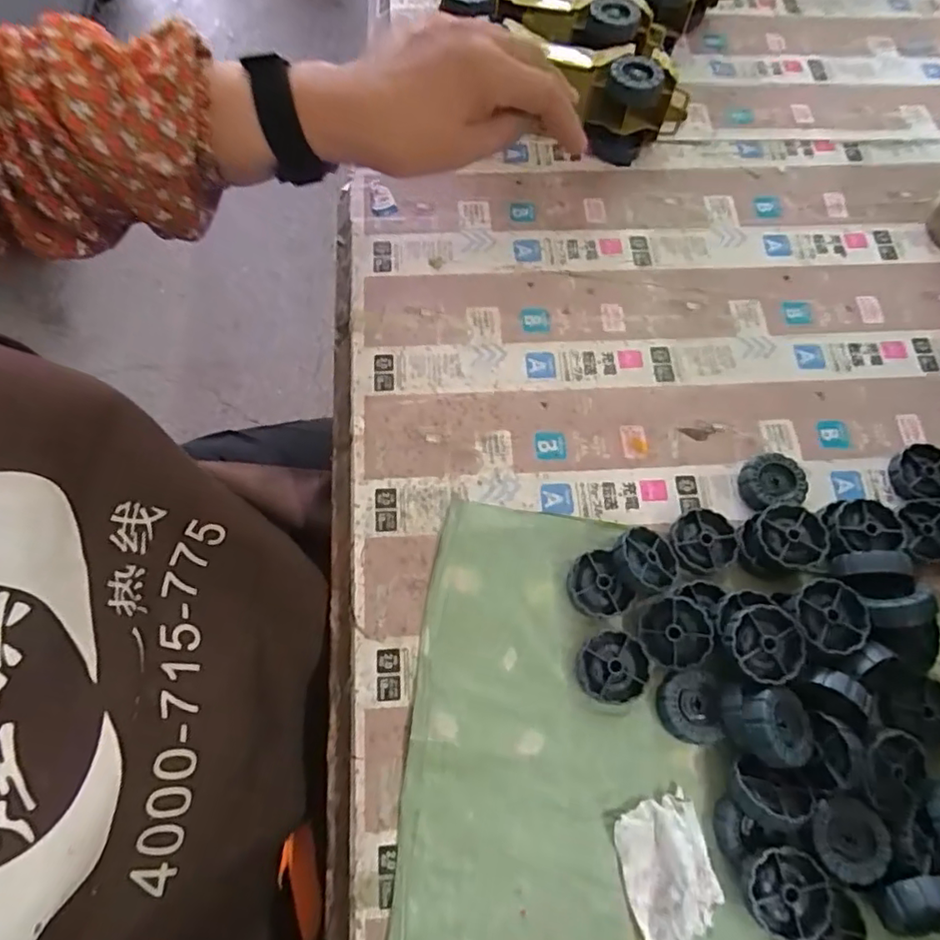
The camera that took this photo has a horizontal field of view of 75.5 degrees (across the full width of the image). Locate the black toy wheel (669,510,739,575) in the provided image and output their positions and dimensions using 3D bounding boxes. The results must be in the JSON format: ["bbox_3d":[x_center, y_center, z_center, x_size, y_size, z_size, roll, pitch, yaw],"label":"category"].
[{"bbox_3d":[0.141,0.044,0.368,0.041,0.011,0.038,1,68,-3],"label":"black toy wheel"}]

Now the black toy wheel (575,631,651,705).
[{"bbox_3d":[0.079,0.110,0.337,0.038,0.012,0.037,1,68,-3],"label":"black toy wheel"}]

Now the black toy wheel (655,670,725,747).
[{"bbox_3d":[0.119,0.128,0.330,0.032,0.015,0.036,8,68,0],"label":"black toy wheel"}]

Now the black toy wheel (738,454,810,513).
[{"bbox_3d":[0.190,0.008,0.379,0.037,0.018,0.035,1,68,-3],"label":"black toy wheel"}]

